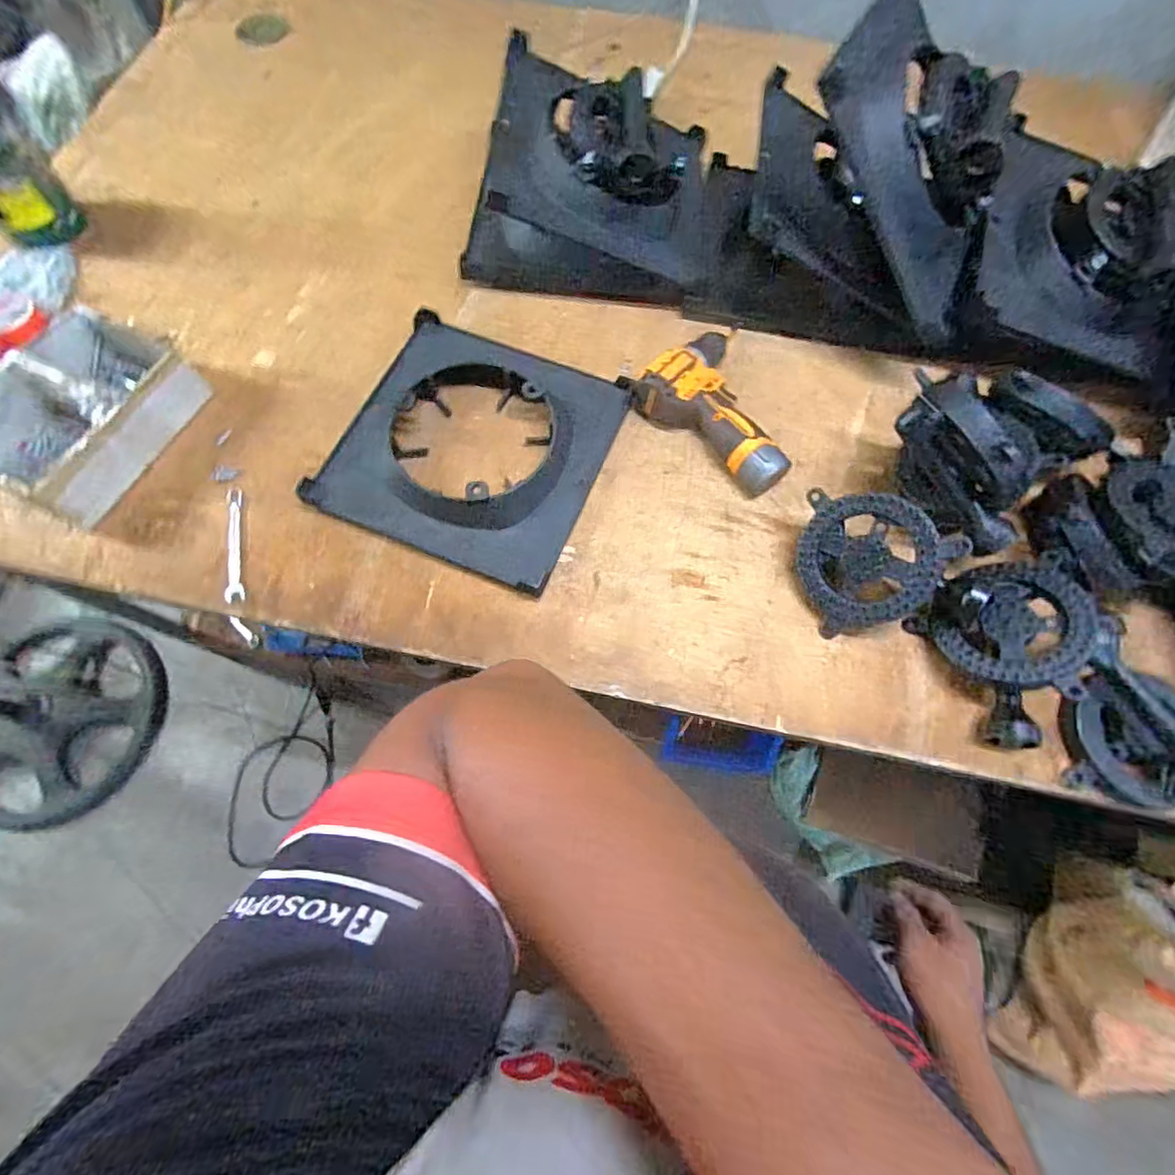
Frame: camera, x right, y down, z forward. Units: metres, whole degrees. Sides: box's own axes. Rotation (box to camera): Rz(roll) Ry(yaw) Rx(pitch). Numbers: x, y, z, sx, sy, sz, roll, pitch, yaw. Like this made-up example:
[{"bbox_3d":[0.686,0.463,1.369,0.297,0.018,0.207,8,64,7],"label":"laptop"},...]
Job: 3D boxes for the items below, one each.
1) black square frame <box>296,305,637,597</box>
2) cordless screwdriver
[{"bbox_3d":[-0.133,-0.179,0.662,0.298,0.052,0.293,22,71,7],"label":"black square frame"},{"bbox_3d":[0.180,-0.230,0.687,0.207,0.056,0.174,40,74,13],"label":"cordless screwdriver"}]

